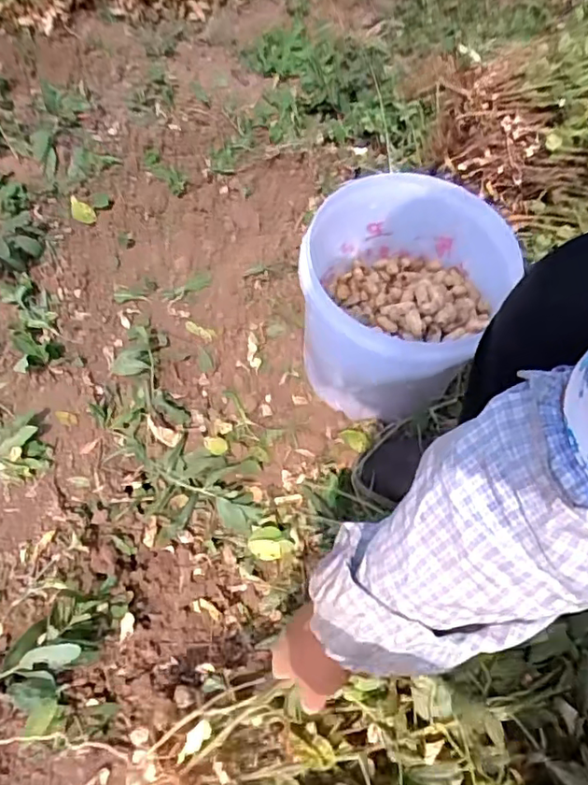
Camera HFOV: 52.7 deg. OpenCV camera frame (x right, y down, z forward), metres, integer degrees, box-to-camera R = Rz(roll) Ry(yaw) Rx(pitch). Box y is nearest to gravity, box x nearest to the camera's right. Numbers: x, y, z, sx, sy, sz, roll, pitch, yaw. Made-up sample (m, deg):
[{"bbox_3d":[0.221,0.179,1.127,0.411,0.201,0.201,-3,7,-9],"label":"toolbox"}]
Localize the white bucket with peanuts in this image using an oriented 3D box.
[{"bbox_3d":[0.122,-0.106,0.753,0.212,0.232,0.249,6,55,7],"label":"white bucket with peanuts"}]

